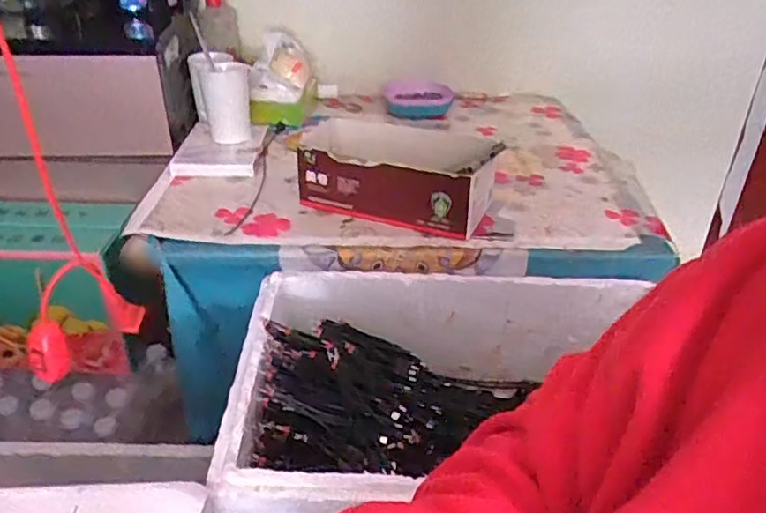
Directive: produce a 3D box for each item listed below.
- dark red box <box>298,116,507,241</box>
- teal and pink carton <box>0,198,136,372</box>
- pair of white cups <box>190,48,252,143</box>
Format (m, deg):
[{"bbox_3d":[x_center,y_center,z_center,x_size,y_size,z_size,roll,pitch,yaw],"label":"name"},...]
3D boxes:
[{"bbox_3d":[0.024,-0.124,0.899,0.262,0.105,0.172,10,34,12],"label":"dark red box"},{"bbox_3d":[-0.584,0.060,1.064,0.302,0.272,0.167,4,33,4],"label":"teal and pink carton"},{"bbox_3d":[-0.269,-0.267,1.060,0.093,0.119,0.120,-7,34,-13],"label":"pair of white cups"}]

